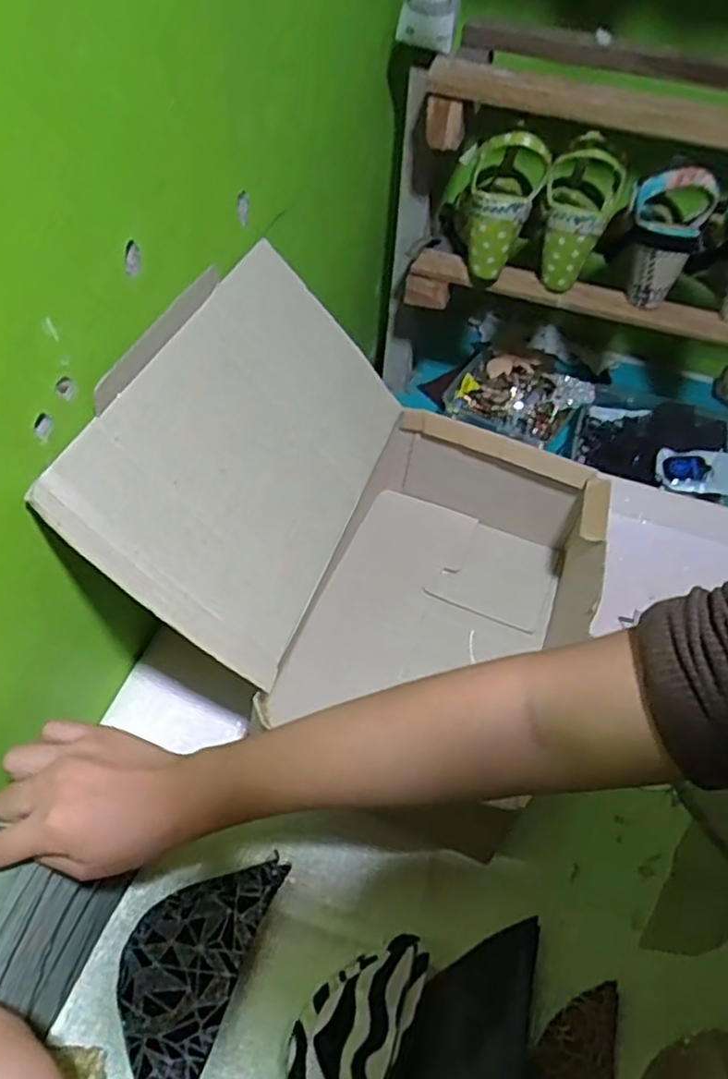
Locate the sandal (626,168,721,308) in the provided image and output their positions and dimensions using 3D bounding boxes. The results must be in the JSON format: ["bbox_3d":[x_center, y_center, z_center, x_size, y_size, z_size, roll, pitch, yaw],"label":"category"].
[{"bbox_3d":[0.323,-0.334,0.747,0.082,0.130,0.104,25,52,15],"label":"sandal"}]

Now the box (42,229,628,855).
[{"bbox_3d":[0.009,-0.008,0.544,0.317,0.249,0.317,18,50,10],"label":"box"}]

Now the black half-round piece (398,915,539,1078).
[{"bbox_3d":[0.059,0.298,0.408,0.073,0.021,0.141,22,50,-5],"label":"black half-round piece"}]

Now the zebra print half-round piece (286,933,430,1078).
[{"bbox_3d":[-0.006,0.272,0.368,0.062,0.017,0.118,14,50,6],"label":"zebra print half-round piece"}]

